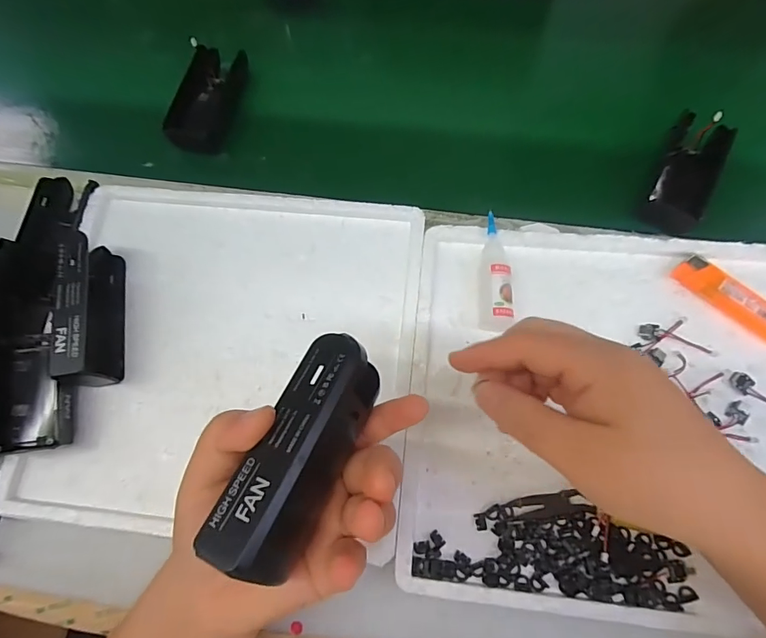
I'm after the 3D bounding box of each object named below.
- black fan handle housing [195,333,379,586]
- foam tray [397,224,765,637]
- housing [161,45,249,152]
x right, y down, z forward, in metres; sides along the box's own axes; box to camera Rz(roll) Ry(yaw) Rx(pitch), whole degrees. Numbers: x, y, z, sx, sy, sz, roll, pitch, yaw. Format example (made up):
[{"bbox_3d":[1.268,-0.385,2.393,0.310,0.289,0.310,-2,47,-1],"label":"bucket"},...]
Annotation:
[{"bbox_3d":[-0.035,0.057,0.195,0.036,0.032,0.101,23,65,8],"label":"black fan handle housing"},{"bbox_3d":[0.153,0.057,0.294,0.266,0.020,0.250,5,75,3],"label":"foam tray"},{"bbox_3d":[-0.166,-0.209,0.413,0.048,0.027,0.105,11,73,6],"label":"housing"}]

